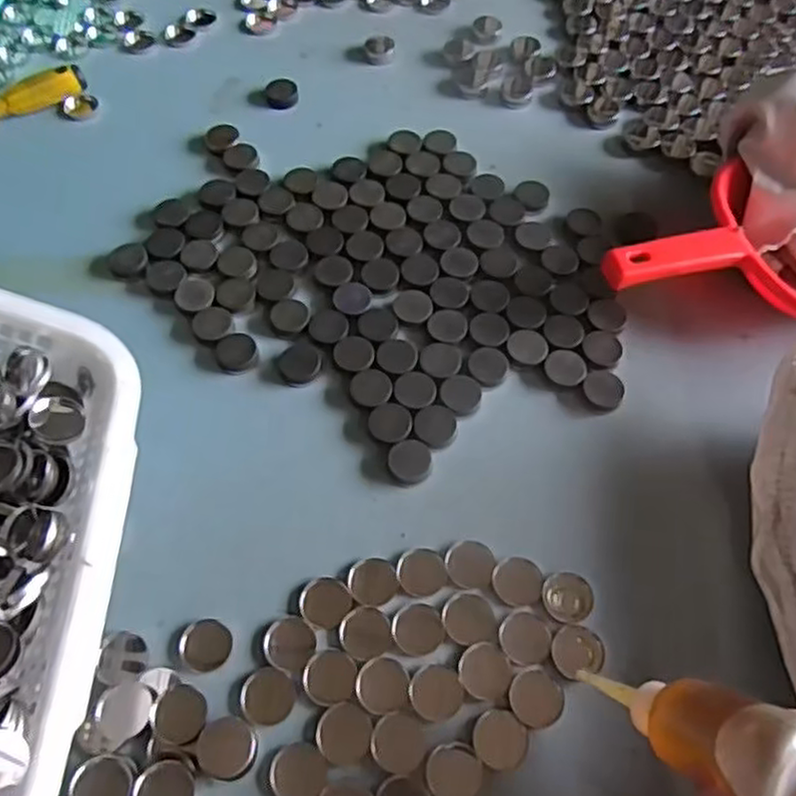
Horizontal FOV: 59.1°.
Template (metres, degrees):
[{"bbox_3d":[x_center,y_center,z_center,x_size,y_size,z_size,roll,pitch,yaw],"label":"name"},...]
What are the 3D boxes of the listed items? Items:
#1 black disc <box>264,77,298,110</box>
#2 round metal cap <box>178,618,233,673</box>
[{"bbox_3d":[-0.121,-0.318,0.732,0.034,0.014,0.034,0,61,0],"label":"black disc"},{"bbox_3d":[-0.128,0.165,0.468,0.032,0.010,0.033,0,61,0],"label":"round metal cap"}]

